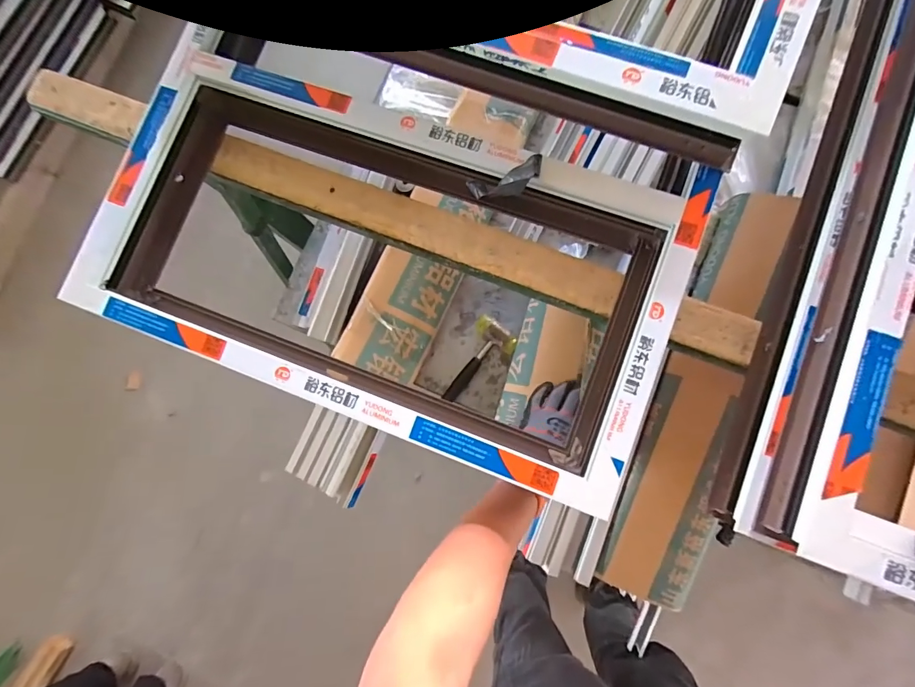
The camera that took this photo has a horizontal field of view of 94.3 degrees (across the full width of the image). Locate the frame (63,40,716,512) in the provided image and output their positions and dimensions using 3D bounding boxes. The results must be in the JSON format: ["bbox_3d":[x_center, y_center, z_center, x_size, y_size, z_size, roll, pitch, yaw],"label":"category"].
[{"bbox_3d":[-0.090,-0.099,0.499,0.640,0.085,0.352,19,86,8],"label":"frame"}]

